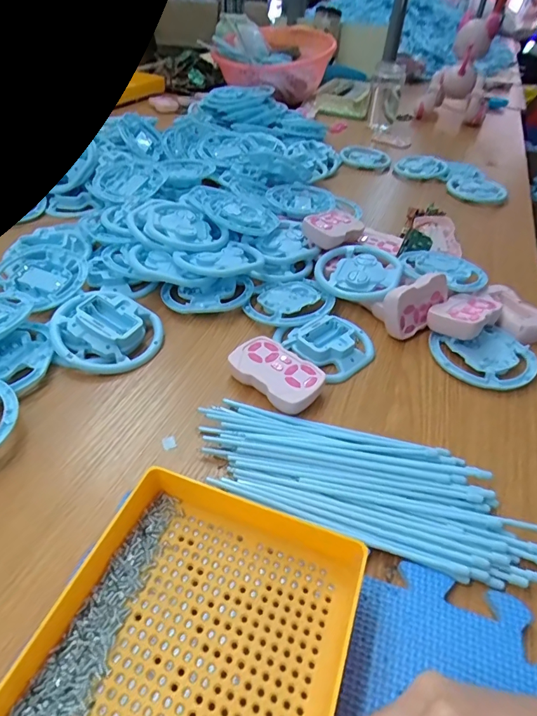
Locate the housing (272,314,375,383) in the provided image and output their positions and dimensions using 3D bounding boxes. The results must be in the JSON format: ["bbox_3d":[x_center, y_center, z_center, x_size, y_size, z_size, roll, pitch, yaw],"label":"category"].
[{"bbox_3d":[0.064,-0.020,0.452,0.080,0.019,0.091,-27,51,-30],"label":"housing"}]

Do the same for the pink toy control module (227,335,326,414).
[{"bbox_3d":[0.007,0.016,0.406,0.087,0.022,0.055,31,48,25],"label":"pink toy control module"}]

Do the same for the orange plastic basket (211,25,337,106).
[{"bbox_3d":[0.004,-0.794,1.145,0.278,0.106,0.242,33,50,24],"label":"orange plastic basket"}]

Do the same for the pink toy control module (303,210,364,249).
[{"bbox_3d":[0.088,-0.169,0.569,0.059,0.029,0.074,30,48,25],"label":"pink toy control module"}]

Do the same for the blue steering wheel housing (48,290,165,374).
[{"bbox_3d":[-0.161,-0.031,0.429,0.102,0.028,0.091,19,45,11],"label":"blue steering wheel housing"}]

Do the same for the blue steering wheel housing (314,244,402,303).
[{"bbox_3d":[0.106,-0.104,0.517,0.095,0.018,0.095,4,44,-4],"label":"blue steering wheel housing"}]

